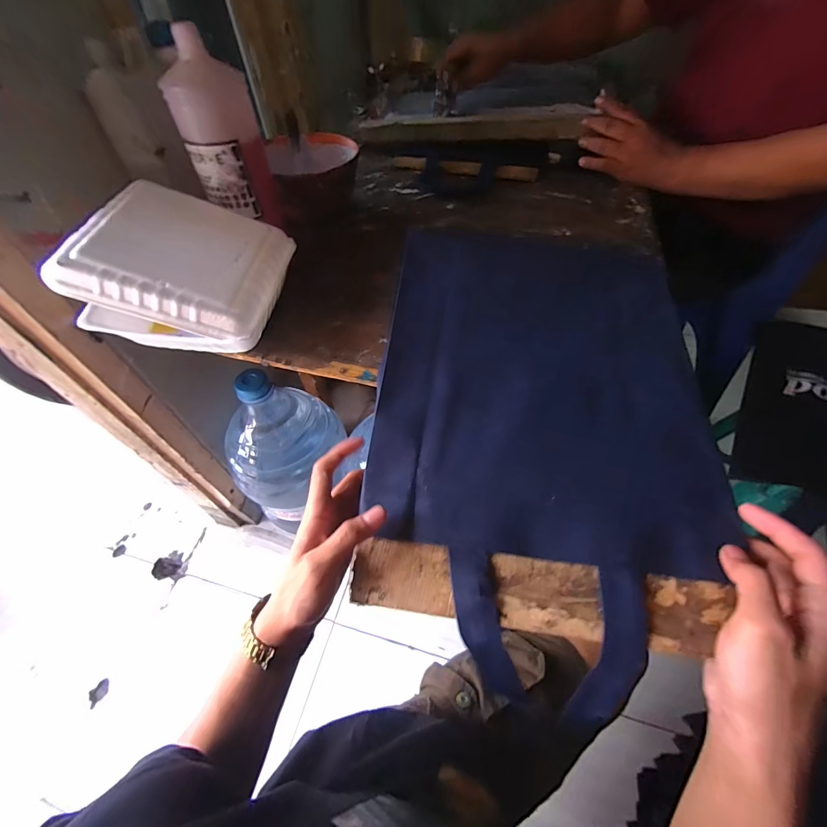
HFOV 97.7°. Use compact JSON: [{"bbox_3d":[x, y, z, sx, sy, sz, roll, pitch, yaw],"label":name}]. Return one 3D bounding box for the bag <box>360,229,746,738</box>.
[{"bbox_3d":[0.110,-0.004,0.329,0.282,0.013,0.427,4,66,8],"label":"bag"}]

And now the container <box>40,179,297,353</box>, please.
[{"bbox_3d":[-0.240,-0.149,0.383,0.177,0.113,0.163,3,54,5],"label":"container"}]

